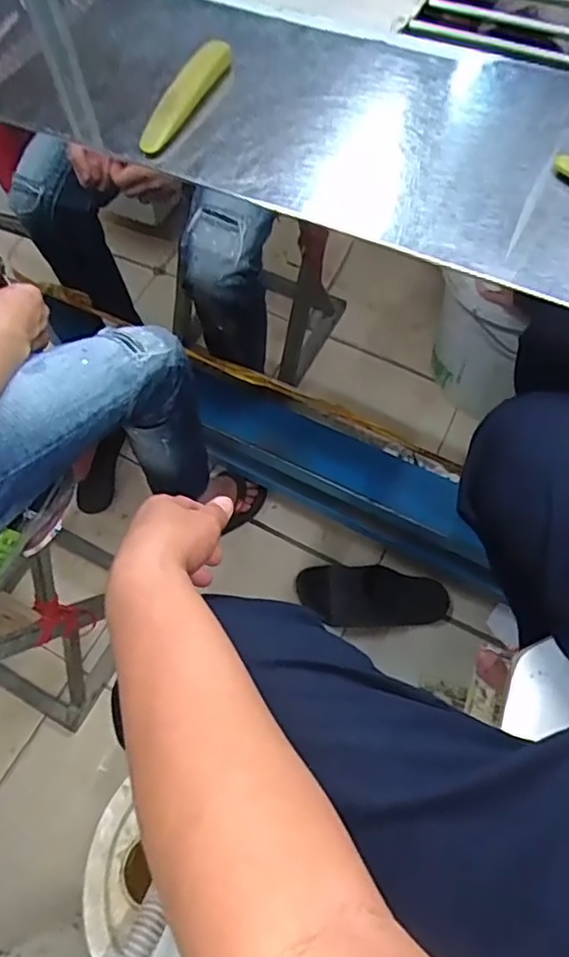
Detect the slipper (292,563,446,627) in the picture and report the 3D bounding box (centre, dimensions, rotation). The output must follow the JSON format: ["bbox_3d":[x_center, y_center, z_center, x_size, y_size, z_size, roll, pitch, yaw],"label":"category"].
[{"bbox_3d":[0.163,0.220,1.141,0.275,0.060,0.103,4,65,5],"label":"slipper"}]

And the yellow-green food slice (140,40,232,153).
[{"bbox_3d":[-0.103,-0.401,0.635,0.037,0.024,0.163,21,67,12],"label":"yellow-green food slice"}]

